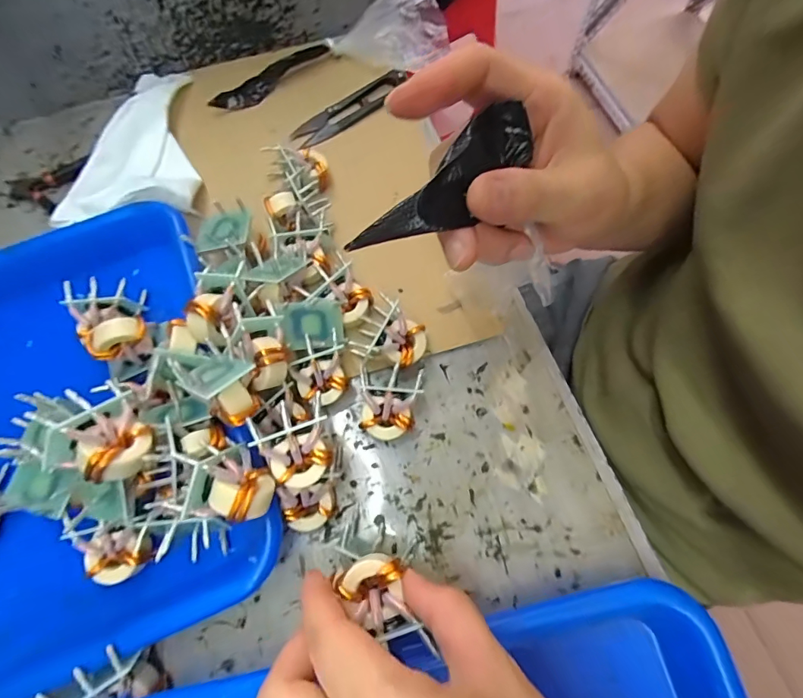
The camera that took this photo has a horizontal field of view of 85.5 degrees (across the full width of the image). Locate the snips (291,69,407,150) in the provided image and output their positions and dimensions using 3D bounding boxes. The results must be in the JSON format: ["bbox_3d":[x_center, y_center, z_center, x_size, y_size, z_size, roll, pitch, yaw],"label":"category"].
[{"bbox_3d":[-0.041,-0.190,0.342,0.099,0.015,0.023,-32,71,-11],"label":"snips"}]

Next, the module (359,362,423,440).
[{"bbox_3d":[-0.006,0.032,0.251,0.035,0.029,0.039,0,68,1],"label":"module"}]

